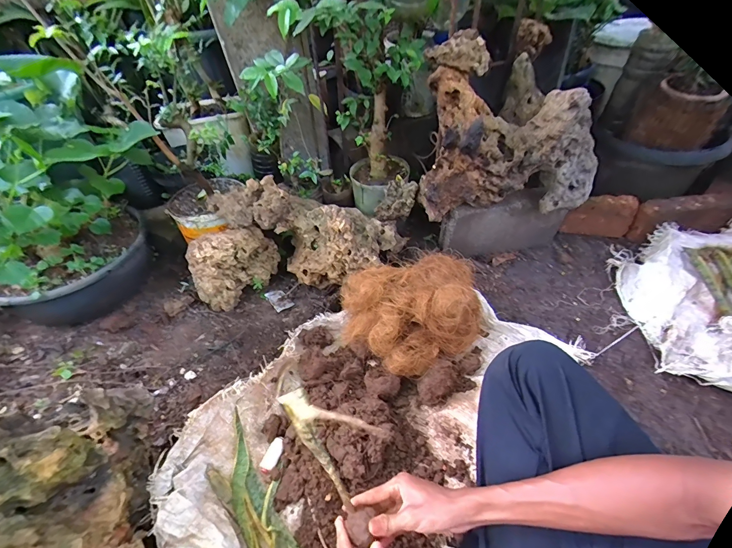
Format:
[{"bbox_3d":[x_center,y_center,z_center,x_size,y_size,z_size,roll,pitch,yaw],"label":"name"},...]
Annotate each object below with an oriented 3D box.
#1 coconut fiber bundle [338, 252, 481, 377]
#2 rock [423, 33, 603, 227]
[{"bbox_3d":[0.095,0.084,0.688,0.267,0.138,0.206,-10,46,-5],"label":"coconut fiber bundle"},{"bbox_3d":[0.305,-0.289,0.704,0.361,0.306,0.171,-4,46,1],"label":"rock"}]

